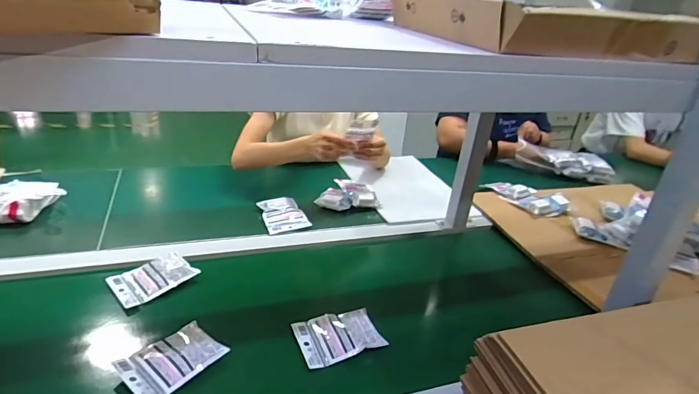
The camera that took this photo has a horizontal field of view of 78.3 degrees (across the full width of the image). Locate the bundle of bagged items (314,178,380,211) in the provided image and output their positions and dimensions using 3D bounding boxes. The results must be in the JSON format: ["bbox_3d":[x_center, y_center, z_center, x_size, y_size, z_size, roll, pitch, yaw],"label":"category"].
[{"bbox_3d":[-0.001,-0.003,1.125,0.163,0.041,0.127,6,26,2],"label":"bundle of bagged items"}]

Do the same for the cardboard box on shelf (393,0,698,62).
[{"bbox_3d":[0.236,-0.218,0.540,0.280,0.045,0.264,-5,28,-21],"label":"cardboard box on shelf"}]

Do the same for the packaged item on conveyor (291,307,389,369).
[{"bbox_3d":[-0.020,0.223,0.700,0.126,0.013,0.097,-17,34,-15],"label":"packaged item on conveyor"}]

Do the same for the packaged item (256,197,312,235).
[{"bbox_3d":[-0.155,0.040,1.011,0.097,0.014,0.117,-9,41,-24],"label":"packaged item"}]

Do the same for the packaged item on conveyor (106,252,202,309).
[{"bbox_3d":[-0.355,0.144,0.780,0.133,0.022,0.091,-19,35,-40],"label":"packaged item on conveyor"}]

